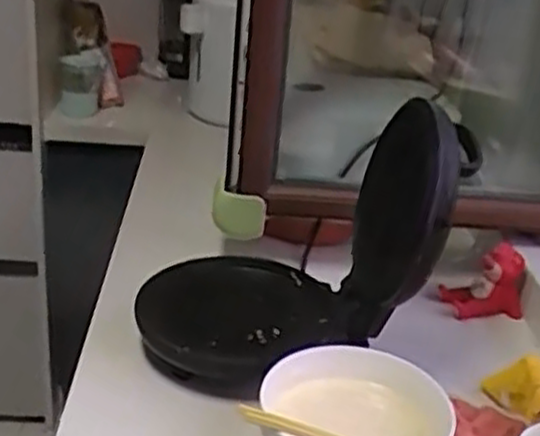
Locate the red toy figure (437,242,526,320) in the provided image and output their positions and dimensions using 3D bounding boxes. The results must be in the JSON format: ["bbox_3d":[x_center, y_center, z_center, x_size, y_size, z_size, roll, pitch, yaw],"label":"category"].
[{"bbox_3d":[0.314,0.094,1.144,0.110,0.096,0.063,3,24,-5],"label":"red toy figure"}]

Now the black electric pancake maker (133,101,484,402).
[{"bbox_3d":[0.031,0.024,0.916,0.358,0.293,0.238,6,24,3],"label":"black electric pancake maker"}]

